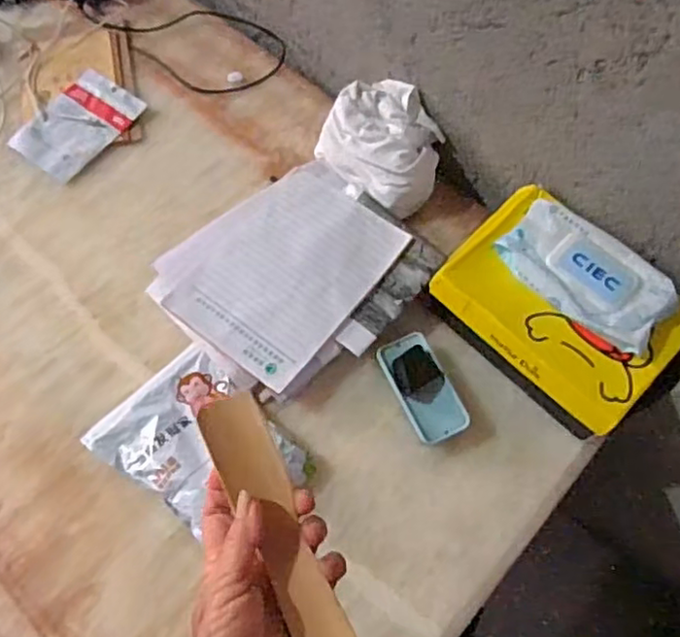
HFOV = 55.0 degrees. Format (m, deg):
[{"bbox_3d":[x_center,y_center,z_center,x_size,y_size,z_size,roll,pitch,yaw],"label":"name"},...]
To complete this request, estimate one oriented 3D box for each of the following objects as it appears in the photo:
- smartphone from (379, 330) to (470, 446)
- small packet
[{"bbox_3d":[0.096,0.079,0.757,0.062,0.012,0.127,-26,72,-1],"label":"smartphone"},{"bbox_3d":[-0.368,-0.273,0.918,0.113,0.005,0.165,35,71,14],"label":"small packet"}]

